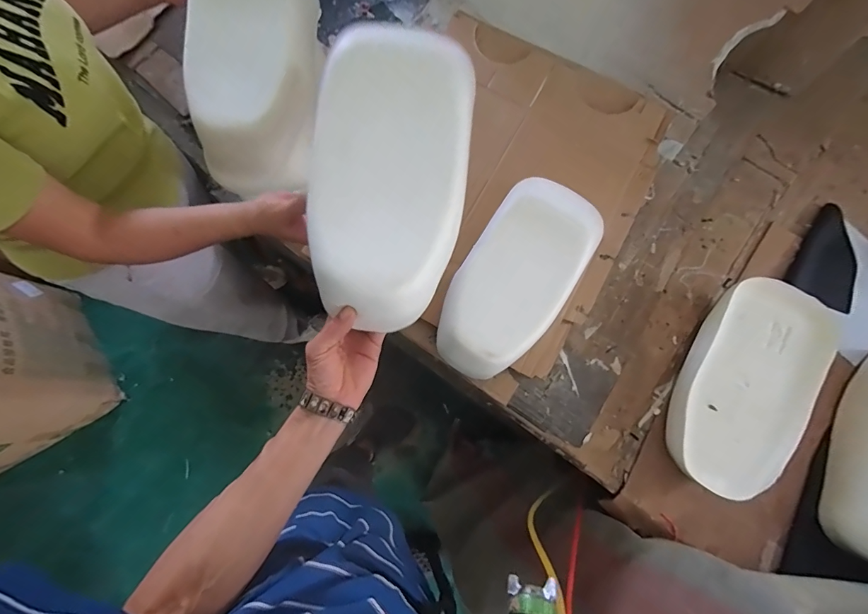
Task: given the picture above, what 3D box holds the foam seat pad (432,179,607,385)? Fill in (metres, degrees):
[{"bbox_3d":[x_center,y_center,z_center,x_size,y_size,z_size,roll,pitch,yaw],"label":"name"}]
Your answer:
[{"bbox_3d":[0.134,-0.047,0.662,0.176,0.084,0.336,34,78,6],"label":"foam seat pad"}]

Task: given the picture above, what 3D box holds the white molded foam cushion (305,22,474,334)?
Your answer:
[{"bbox_3d":[-0.055,-0.131,0.446,0.179,0.070,0.334,5,92,-1],"label":"white molded foam cushion"}]

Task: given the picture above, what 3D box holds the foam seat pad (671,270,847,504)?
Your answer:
[{"bbox_3d":[0.545,0.142,0.704,0.188,0.099,0.367,29,78,5],"label":"foam seat pad"}]

